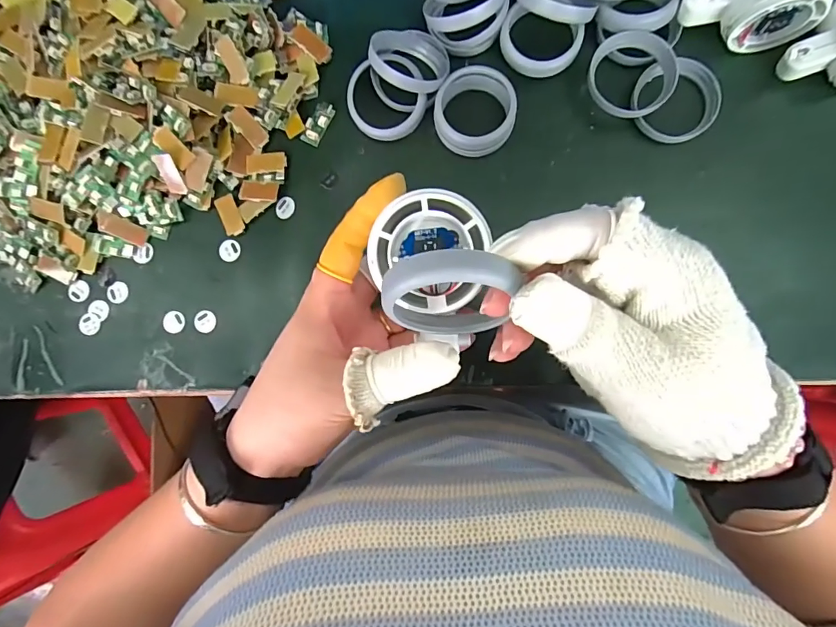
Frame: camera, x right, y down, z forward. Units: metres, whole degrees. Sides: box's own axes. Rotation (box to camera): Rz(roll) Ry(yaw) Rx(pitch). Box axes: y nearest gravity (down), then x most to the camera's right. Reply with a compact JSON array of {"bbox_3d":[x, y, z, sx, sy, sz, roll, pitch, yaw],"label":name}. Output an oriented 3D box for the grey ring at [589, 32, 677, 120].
[{"bbox_3d":[0.152,-0.171,0.325,0.061,0.008,0.055,34,103,2],"label":"grey ring"}]

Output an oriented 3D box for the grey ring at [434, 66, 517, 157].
[{"bbox_3d":[0.042,-0.148,0.335,0.057,0.021,0.057,0,85,5],"label":"grey ring"}]

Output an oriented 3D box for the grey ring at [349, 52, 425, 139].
[{"bbox_3d":[-0.023,-0.159,0.337,0.058,0.006,0.058,1,96,7],"label":"grey ring"}]

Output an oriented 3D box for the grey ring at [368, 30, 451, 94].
[{"bbox_3d":[-0.007,-0.186,0.337,0.059,0.017,0.059,4,69,-19],"label":"grey ring"}]

